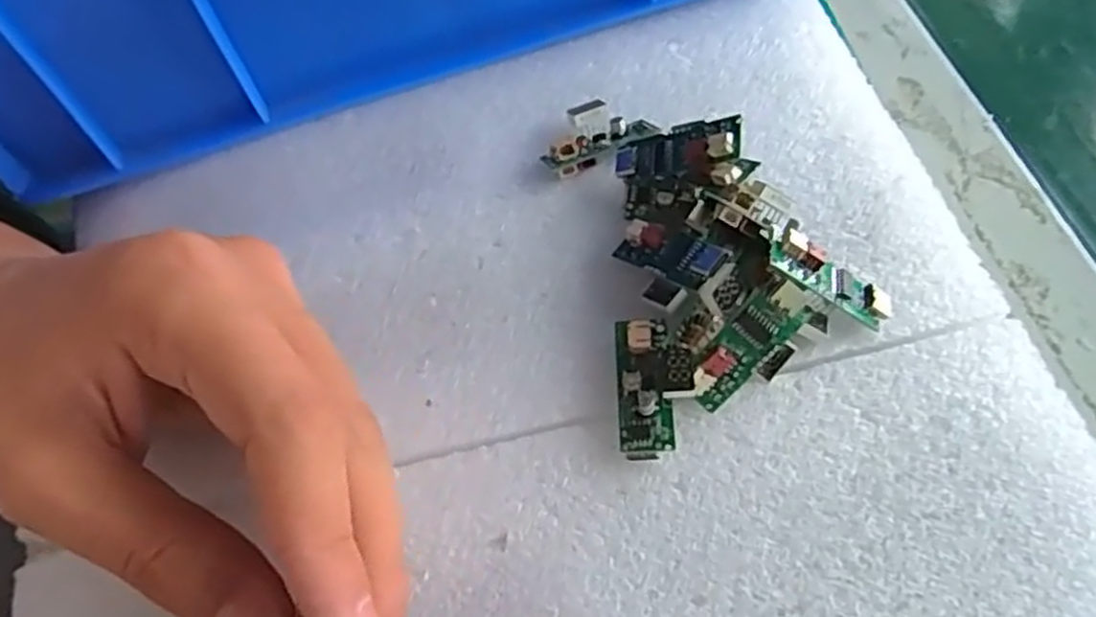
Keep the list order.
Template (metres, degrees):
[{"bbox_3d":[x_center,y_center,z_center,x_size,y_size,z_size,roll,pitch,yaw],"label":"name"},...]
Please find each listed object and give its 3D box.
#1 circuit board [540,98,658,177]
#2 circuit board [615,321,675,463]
[{"bbox_3d":[0.015,-0.058,0.251,0.038,0.009,0.020,-31,64,-14],"label":"circuit board"},{"bbox_3d":[0.025,0.020,0.202,0.013,0.015,0.038,-2,61,1],"label":"circuit board"}]

